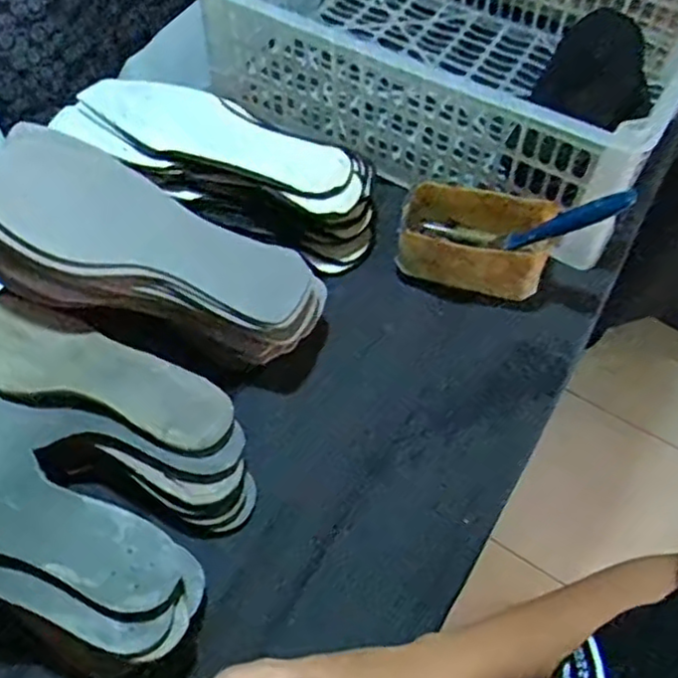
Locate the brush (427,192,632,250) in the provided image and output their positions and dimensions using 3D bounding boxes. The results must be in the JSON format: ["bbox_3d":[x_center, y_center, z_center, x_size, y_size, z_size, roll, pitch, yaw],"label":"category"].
[{"bbox_3d":[0.149,-0.094,0.566,0.034,0.035,0.199,-44,23,-24],"label":"brush"}]

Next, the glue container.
[{"bbox_3d":[0.116,-0.082,0.603,0.129,0.071,0.079,16,58,12],"label":"glue container"}]

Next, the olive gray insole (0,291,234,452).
[{"bbox_3d":[-0.192,0.023,0.513,0.241,0.017,0.078,24,60,17],"label":"olive gray insole"}]

